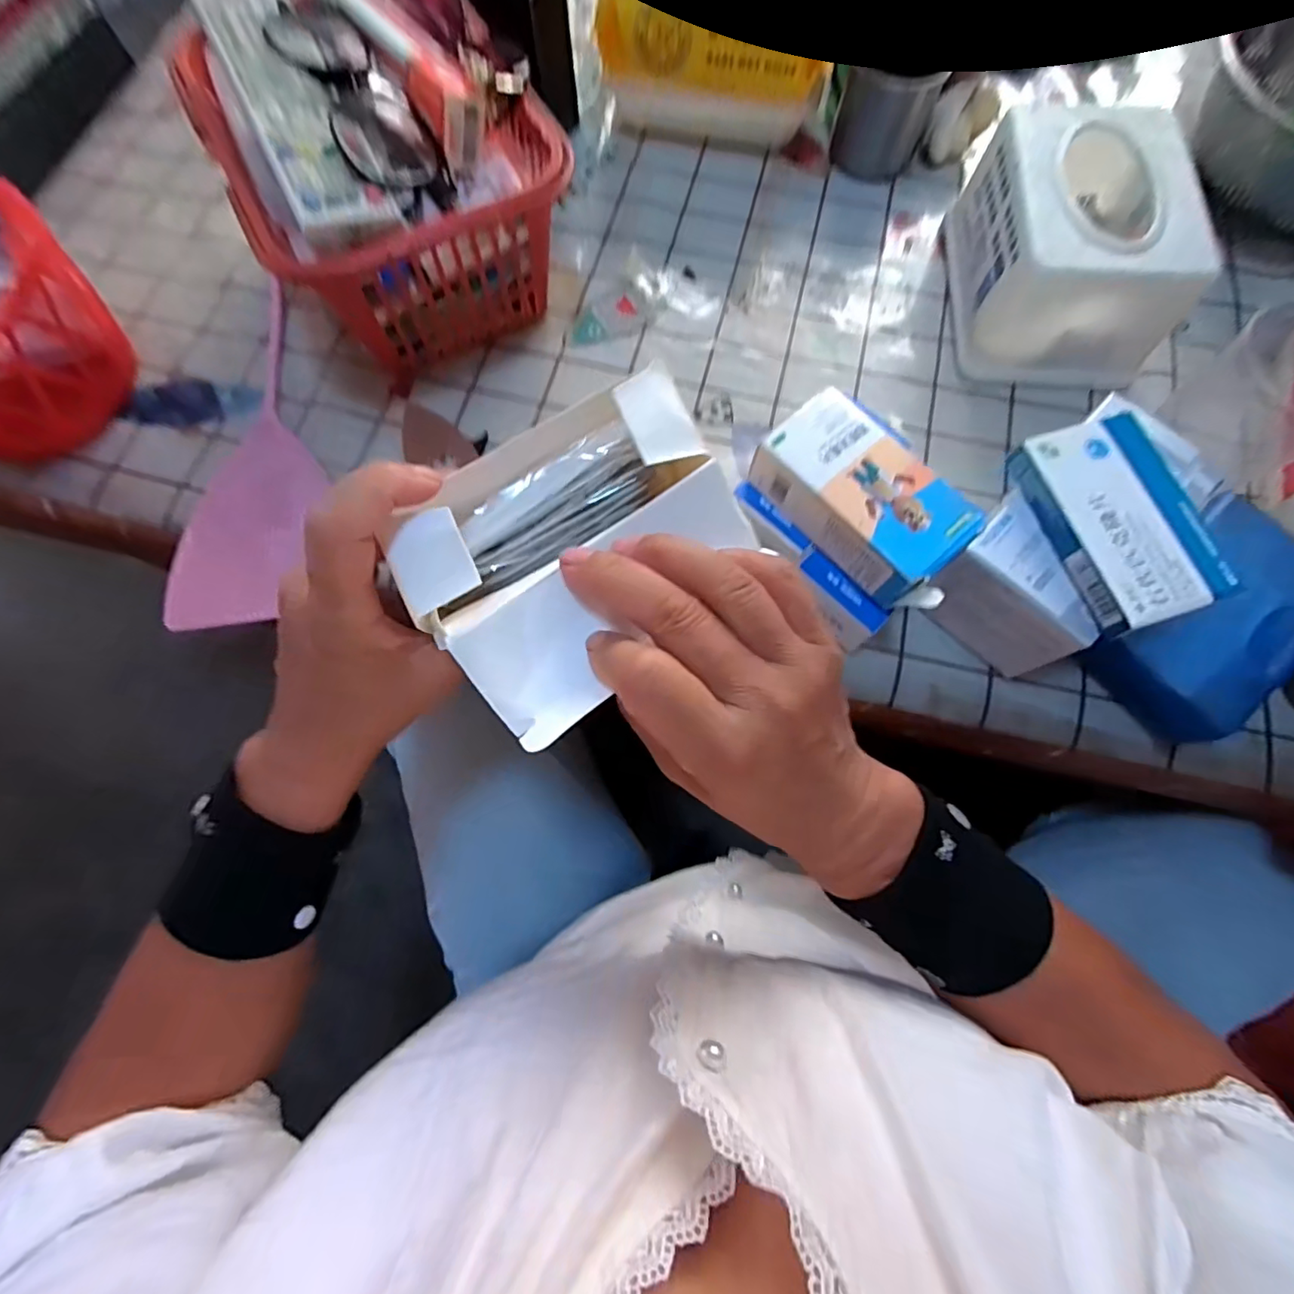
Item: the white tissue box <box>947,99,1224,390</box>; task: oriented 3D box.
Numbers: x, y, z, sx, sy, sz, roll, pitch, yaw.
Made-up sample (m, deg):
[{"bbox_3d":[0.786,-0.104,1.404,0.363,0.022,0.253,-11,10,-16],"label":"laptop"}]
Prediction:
[{"bbox_3d":[0.272,-0.268,0.375,0.110,0.082,0.164,4,72,1],"label":"white tissue box"}]

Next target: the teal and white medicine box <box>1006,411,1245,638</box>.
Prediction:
[{"bbox_3d":[0.224,-0.061,0.271,0.063,0.016,0.098,-18,73,-6],"label":"teal and white medicine box"}]

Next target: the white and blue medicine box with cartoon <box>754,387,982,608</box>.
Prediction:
[{"bbox_3d":[0.112,-0.078,0.299,0.058,0.032,0.104,-39,76,-11],"label":"white and blue medicine box with cartoon"}]

